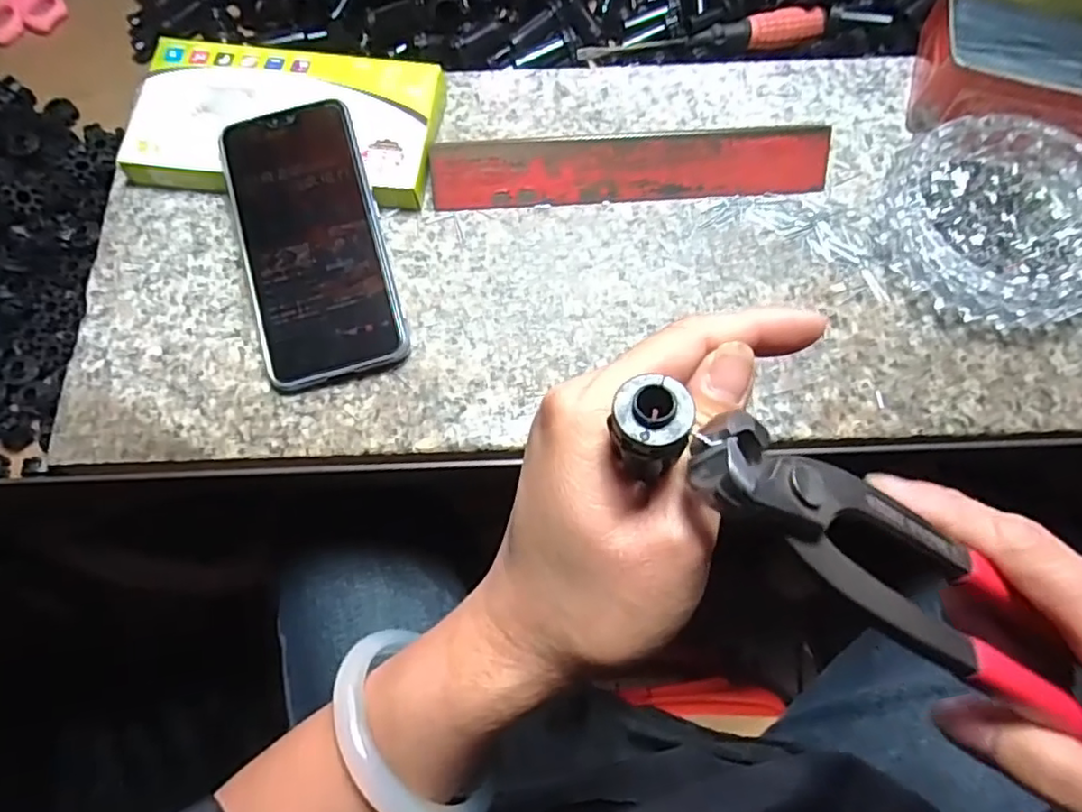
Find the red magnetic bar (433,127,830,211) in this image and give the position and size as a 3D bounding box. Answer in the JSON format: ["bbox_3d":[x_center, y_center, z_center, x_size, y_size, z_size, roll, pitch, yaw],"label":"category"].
[{"bbox_3d":[0.053,-0.139,0.374,0.227,0.026,0.026,-2,71,0],"label":"red magnetic bar"}]

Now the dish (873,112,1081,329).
[{"bbox_3d":[0.256,-0.102,0.355,0.116,0.031,0.121,0,71,1],"label":"dish"}]

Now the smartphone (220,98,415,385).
[{"bbox_3d":[-0.125,-0.091,0.350,0.076,0.006,0.156,-14,80,-1],"label":"smartphone"}]

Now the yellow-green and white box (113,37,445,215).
[{"bbox_3d":[-0.151,-0.172,0.387,0.177,0.028,0.098,8,71,4],"label":"yellow-green and white box"}]

